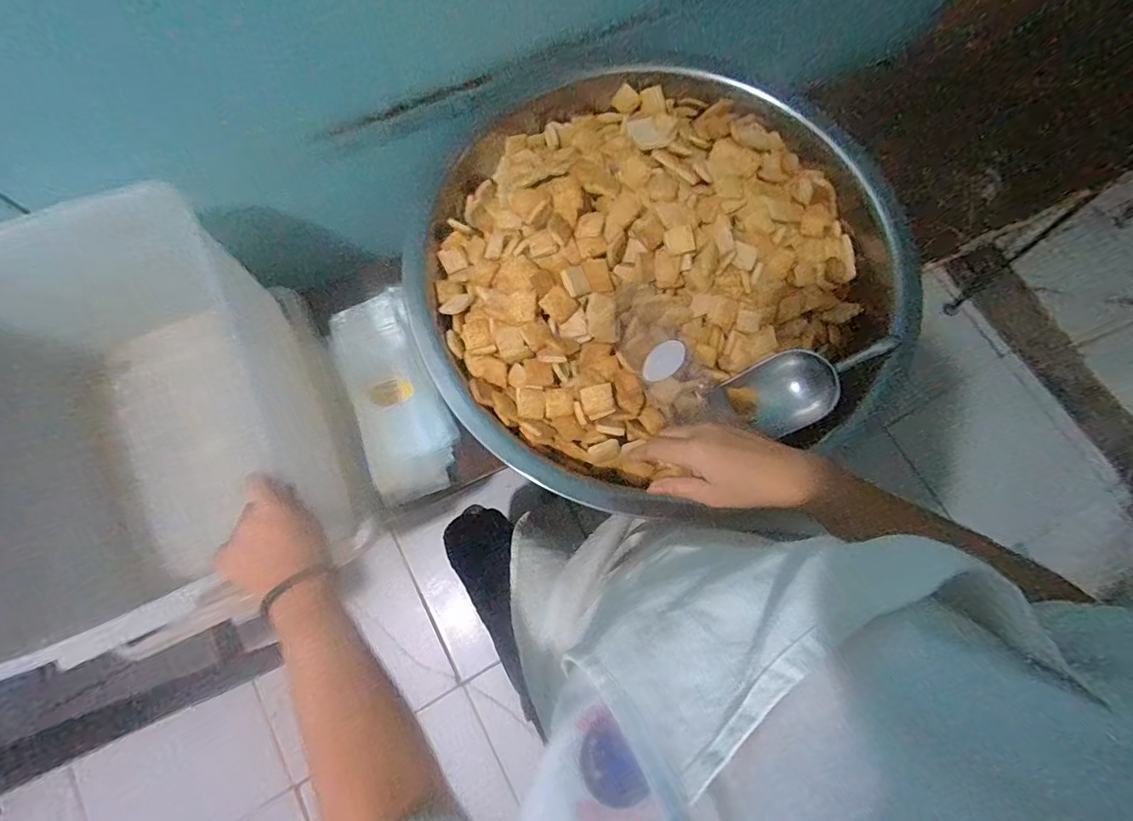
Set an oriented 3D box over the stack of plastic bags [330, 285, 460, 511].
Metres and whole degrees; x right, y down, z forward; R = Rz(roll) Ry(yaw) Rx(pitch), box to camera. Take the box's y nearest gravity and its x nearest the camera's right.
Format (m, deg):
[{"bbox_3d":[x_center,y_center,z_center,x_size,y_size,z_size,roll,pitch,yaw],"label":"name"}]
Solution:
[{"bbox_3d":[-0.261,-0.026,0.738,0.132,0.031,0.318,-21,76,-5],"label":"stack of plastic bags"}]

